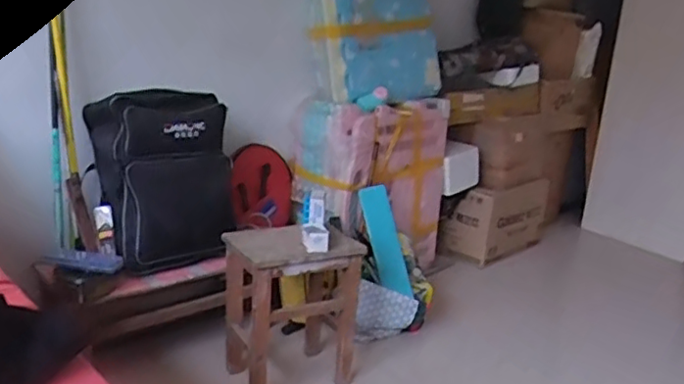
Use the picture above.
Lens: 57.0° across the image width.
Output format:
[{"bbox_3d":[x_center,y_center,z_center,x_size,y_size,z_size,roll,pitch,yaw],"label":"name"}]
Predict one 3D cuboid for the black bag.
[{"bbox_3d":[-0.529,-0.042,1.892,0.410,0.475,0.218,-3,18,-23],"label":"black bag"}]

